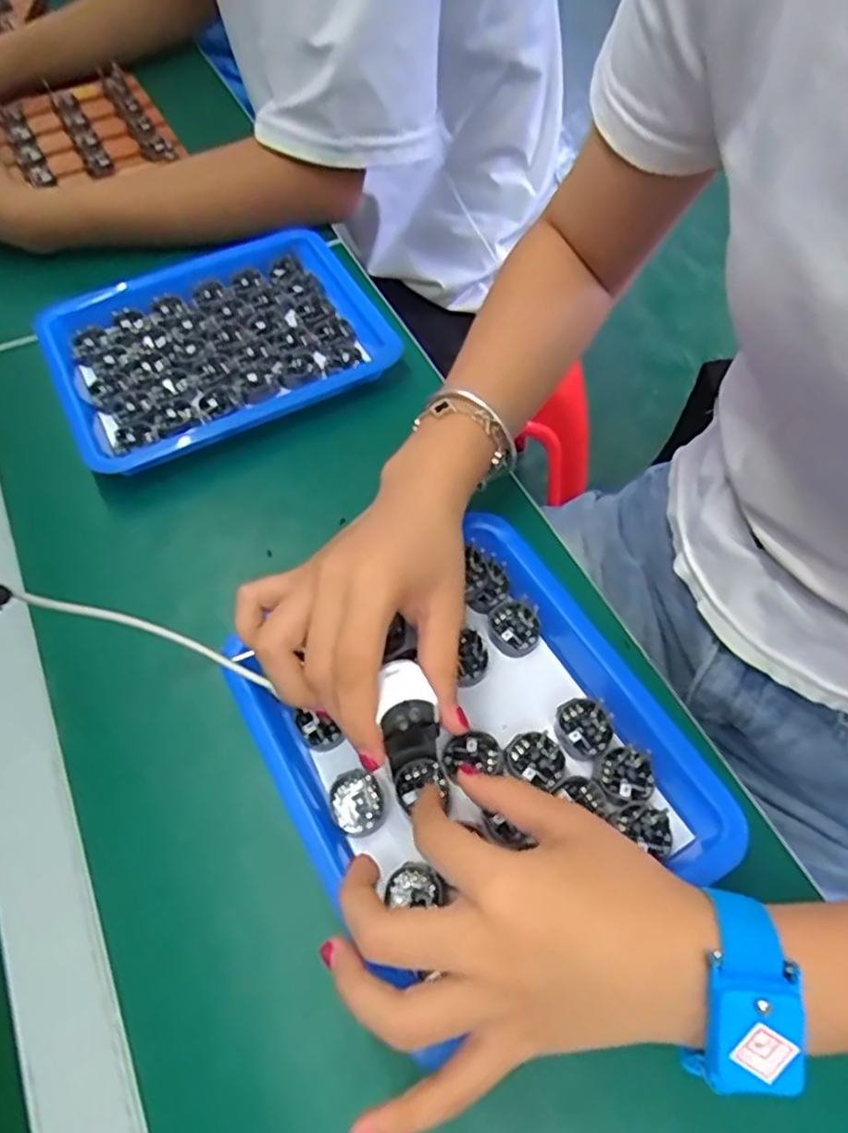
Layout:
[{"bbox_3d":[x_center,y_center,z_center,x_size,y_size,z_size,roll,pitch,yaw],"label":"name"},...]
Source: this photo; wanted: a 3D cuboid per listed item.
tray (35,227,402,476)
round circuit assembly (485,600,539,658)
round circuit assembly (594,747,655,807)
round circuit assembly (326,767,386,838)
[{"bbox_3d":[-0.145,-0.157,0.502,0.226,0.033,0.171,-27,61,-13],"label":"tray"},{"bbox_3d":[0.048,0.034,0.381,0.026,0.010,0.030,-12,59,-4],"label":"round circuit assembly"},{"bbox_3d":[0.097,0.102,0.339,0.028,0.010,0.026,-1,59,2],"label":"round circuit assembly"},{"bbox_3d":[-0.032,0.113,0.336,0.026,0.012,0.029,-19,60,-8],"label":"round circuit assembly"}]

